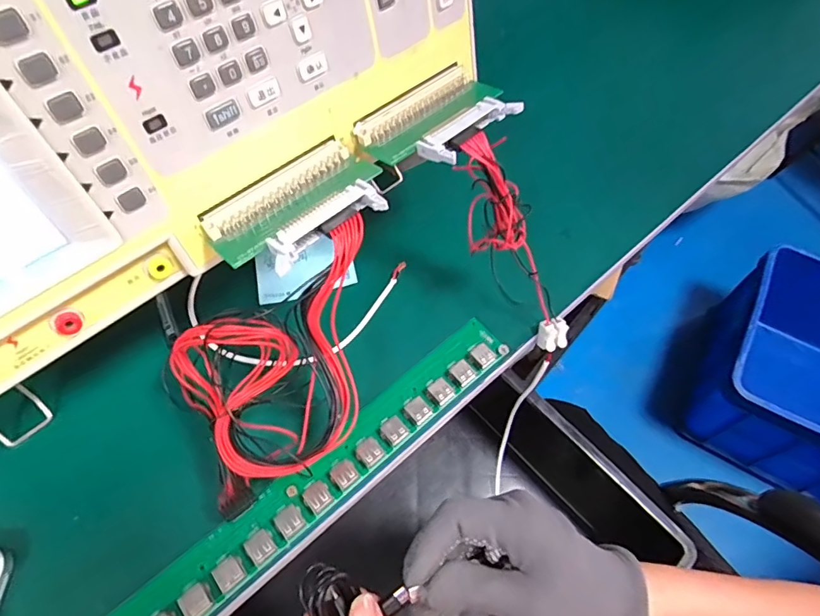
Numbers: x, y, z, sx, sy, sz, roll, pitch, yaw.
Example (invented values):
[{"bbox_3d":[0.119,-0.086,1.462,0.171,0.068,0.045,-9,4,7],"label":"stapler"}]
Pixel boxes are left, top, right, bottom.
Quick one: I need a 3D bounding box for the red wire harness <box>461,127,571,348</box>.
[{"bbox_3d":[0.069,-0.036,0.322,0.034,0.160,0.028,-42,28,-22],"label":"red wire harness"}]

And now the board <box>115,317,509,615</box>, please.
[{"bbox_3d":[-0.086,0.129,0.279,0.386,0.012,0.036,-37,66,-20],"label":"board"}]

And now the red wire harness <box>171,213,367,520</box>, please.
[{"bbox_3d":[-0.071,0.036,0.259,0.120,0.103,0.089,-16,61,-10],"label":"red wire harness"}]

